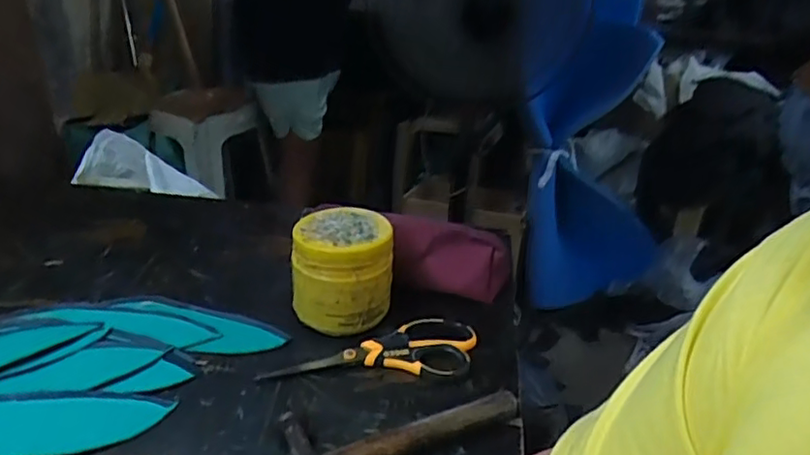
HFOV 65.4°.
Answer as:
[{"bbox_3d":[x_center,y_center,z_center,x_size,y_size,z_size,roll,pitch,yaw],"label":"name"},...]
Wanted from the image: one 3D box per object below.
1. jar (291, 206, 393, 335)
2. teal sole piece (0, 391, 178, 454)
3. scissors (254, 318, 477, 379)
[{"bbox_3d":[-0.059,0.043,0.613,0.094,0.097,0.082,-2,29,-7],"label":"jar"},{"bbox_3d":[-0.292,0.149,0.480,0.206,0.015,0.060,-6,29,-13],"label":"teal sole piece"},{"bbox_3d":[-0.029,0.111,0.587,0.190,0.013,0.069,0,29,-3],"label":"scissors"}]

